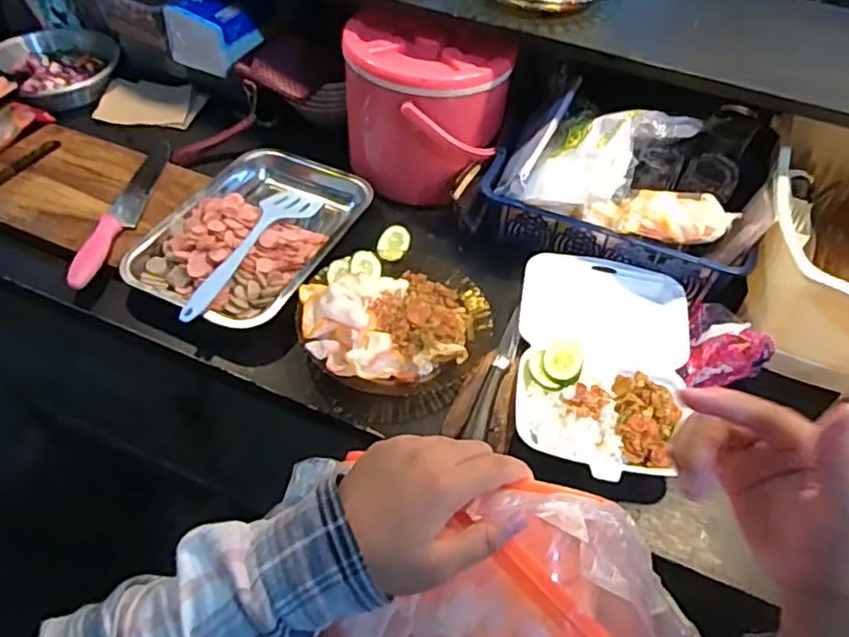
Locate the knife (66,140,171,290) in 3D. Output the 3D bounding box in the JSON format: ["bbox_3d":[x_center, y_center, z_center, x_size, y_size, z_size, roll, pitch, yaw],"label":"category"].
[{"bbox_3d":[-0.393,-0.151,0.843,0.038,0.030,0.304,6,51,-1],"label":"knife"}]

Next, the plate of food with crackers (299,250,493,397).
[{"bbox_3d":[-0.031,-0.012,0.735,0.211,0.064,0.193,3,51,-3],"label":"plate of food with crackers"}]

